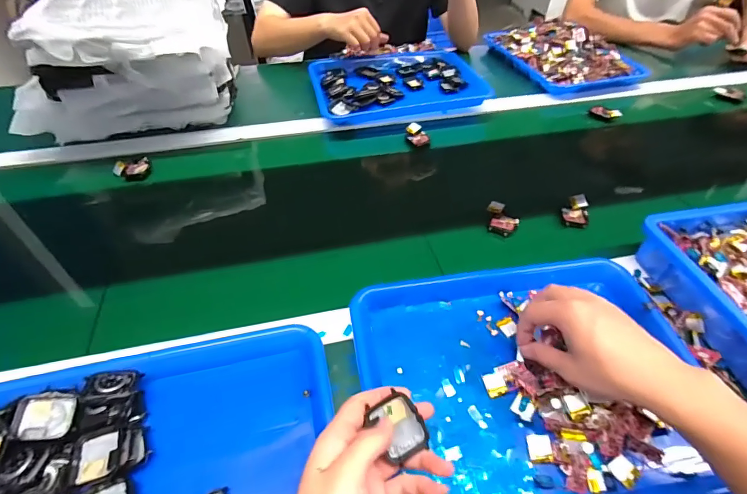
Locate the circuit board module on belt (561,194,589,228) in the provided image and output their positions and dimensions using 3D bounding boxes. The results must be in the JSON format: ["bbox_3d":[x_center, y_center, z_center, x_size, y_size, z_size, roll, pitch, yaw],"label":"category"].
[{"bbox_3d":[0.295,-0.053,0.575,0.034,0.024,0.048,8,48,7],"label":"circuit board module on belt"}]

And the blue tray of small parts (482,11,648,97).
[{"bbox_3d":[0.433,-0.454,0.918,0.217,0.067,0.318,-15,50,-14],"label":"blue tray of small parts"}]

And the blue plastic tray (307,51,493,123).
[{"bbox_3d":[0.043,-0.345,0.825,0.336,0.035,0.266,-6,48,-6],"label":"blue plastic tray"}]

